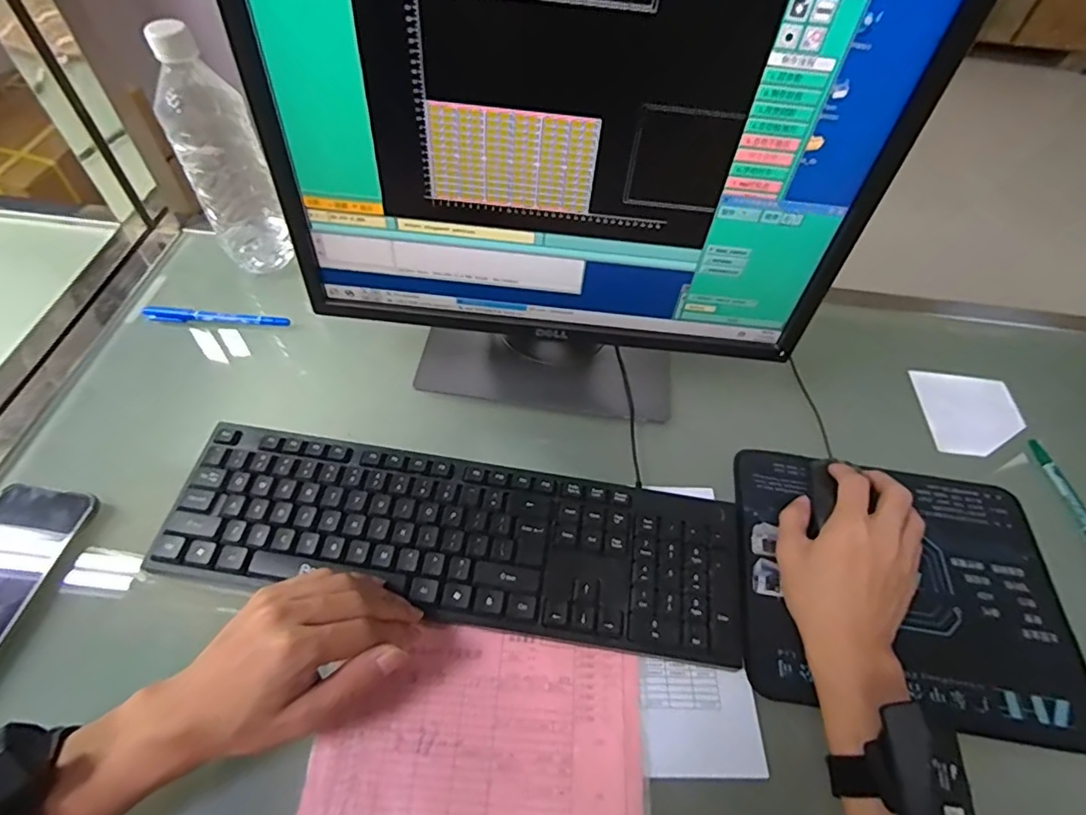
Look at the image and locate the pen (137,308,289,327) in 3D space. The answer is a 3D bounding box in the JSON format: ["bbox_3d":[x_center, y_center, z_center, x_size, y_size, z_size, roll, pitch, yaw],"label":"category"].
[{"bbox_3d":[-0.328,-0.091,0.557,0.139,0.014,0.013,1,55,-3],"label":"pen"}]

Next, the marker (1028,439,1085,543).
[{"bbox_3d":[0.472,0.091,0.489,0.016,0.015,0.137,-1,55,-5],"label":"marker"}]

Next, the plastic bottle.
[{"bbox_3d":[-0.307,-0.238,0.532,0.071,0.231,0.055,-26,61,-20],"label":"plastic bottle"}]

